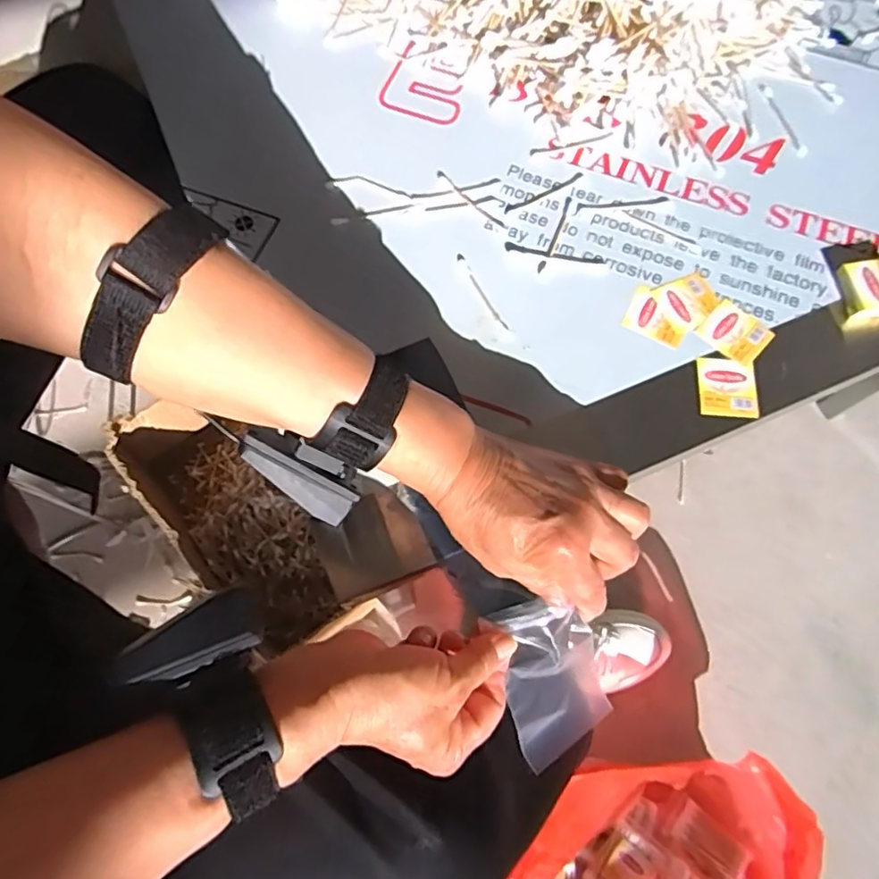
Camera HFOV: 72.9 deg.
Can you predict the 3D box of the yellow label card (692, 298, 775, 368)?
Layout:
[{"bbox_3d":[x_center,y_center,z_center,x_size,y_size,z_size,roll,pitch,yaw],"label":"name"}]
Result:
[{"bbox_3d":[0.212,-0.077,0.427,0.045,0.004,0.040,42,74,13],"label":"yellow label card"}]

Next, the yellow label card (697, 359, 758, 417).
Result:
[{"bbox_3d":[0.199,-0.036,0.413,0.038,0.004,0.043,2,69,5],"label":"yellow label card"}]

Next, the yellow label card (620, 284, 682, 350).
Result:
[{"bbox_3d":[0.158,-0.089,0.432,0.043,0.004,0.038,27,71,9],"label":"yellow label card"}]

